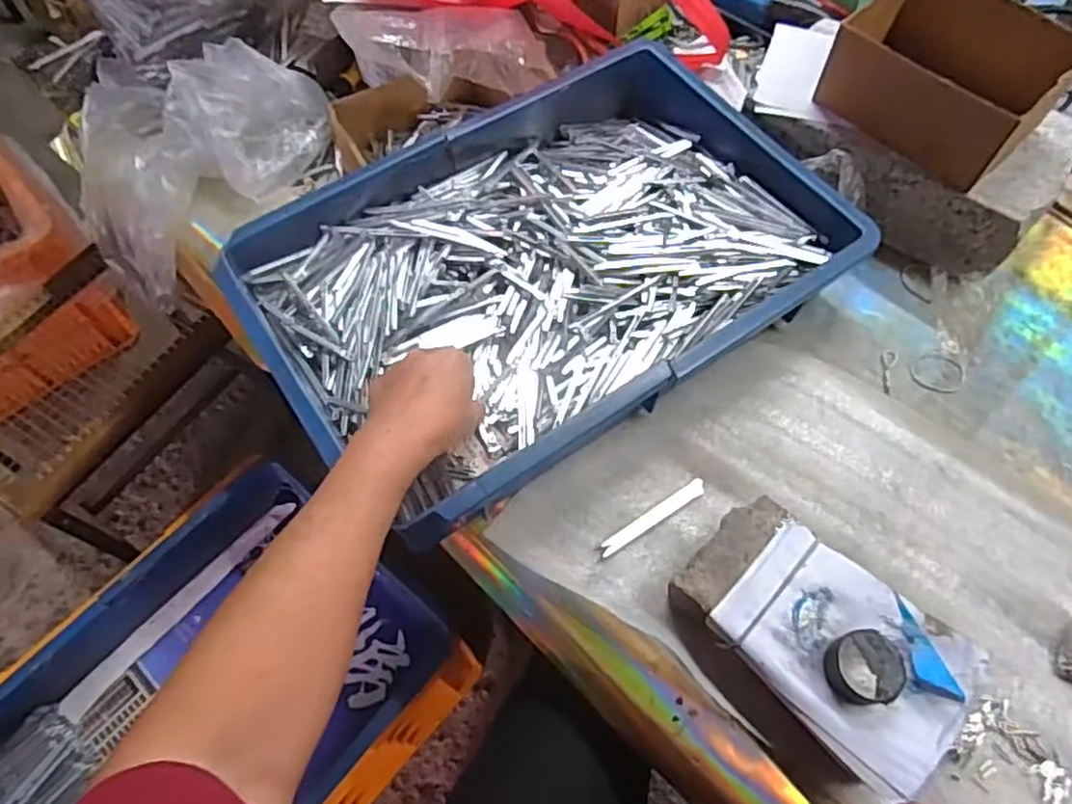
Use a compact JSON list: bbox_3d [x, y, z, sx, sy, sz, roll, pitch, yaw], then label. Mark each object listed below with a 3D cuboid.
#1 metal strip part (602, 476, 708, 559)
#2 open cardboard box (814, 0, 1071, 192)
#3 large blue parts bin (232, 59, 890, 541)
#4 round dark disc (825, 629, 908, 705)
[{"bbox_3d":[0.085,0.083,0.494,0.090,0.004,0.013,-30,65,-15],"label":"metal strip part"},{"bbox_3d":[0.324,-0.262,0.542,0.152,0.071,0.114,40,69,20],"label":"open cardboard box"},{"bbox_3d":[0.006,-0.104,0.537,0.422,0.069,0.285,-30,65,-15],"label":"large blue parts bin"},{"bbox_3d":[0.194,0.154,0.397,0.044,0.019,0.039,4,62,3],"label":"round dark disc"}]

